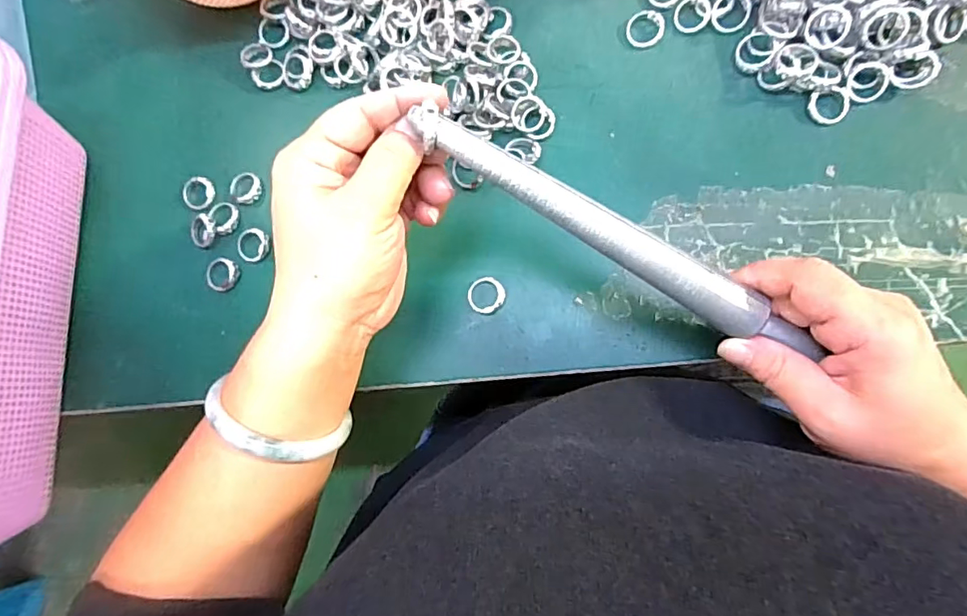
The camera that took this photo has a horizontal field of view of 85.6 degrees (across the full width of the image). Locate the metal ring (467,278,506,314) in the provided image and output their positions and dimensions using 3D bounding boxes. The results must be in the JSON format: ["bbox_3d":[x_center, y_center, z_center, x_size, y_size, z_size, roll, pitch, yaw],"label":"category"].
[{"bbox_3d":[0.002,-0.008,0.308,0.022,0.007,0.022,-1,81,6],"label":"metal ring"}]

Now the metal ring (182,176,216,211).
[{"bbox_3d":[-0.185,-0.075,0.338,0.022,0.006,0.022,-1,81,6],"label":"metal ring"}]

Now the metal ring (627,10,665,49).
[{"bbox_3d":[0.100,-0.172,0.321,0.022,0.004,0.024,-1,81,6],"label":"metal ring"}]

